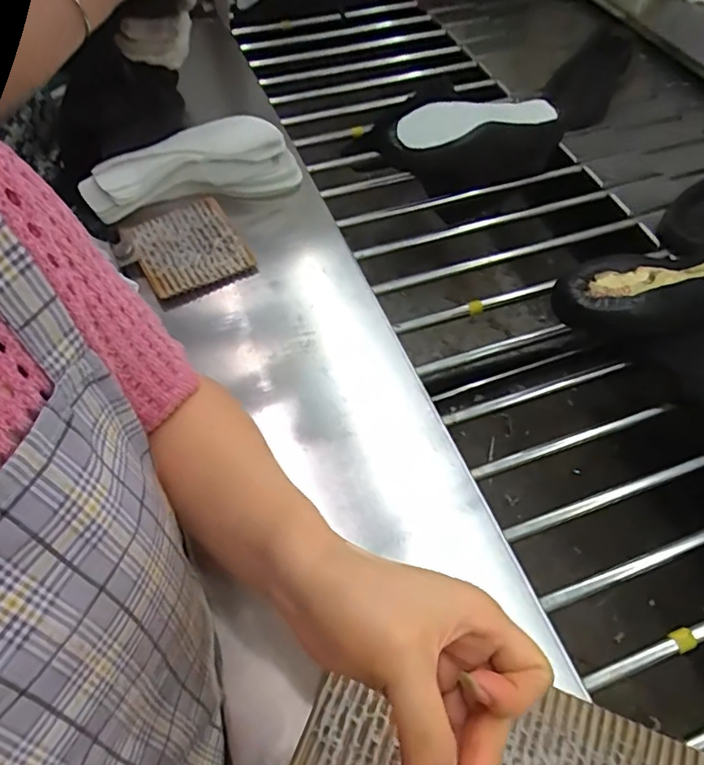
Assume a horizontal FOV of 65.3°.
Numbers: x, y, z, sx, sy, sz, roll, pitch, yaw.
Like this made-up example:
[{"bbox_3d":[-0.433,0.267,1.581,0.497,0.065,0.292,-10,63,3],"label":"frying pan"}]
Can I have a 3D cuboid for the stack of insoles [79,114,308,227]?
[{"bbox_3d":[-0.190,-0.258,0.662,0.244,0.068,0.073,-14,60,-6],"label":"stack of insoles"}]

